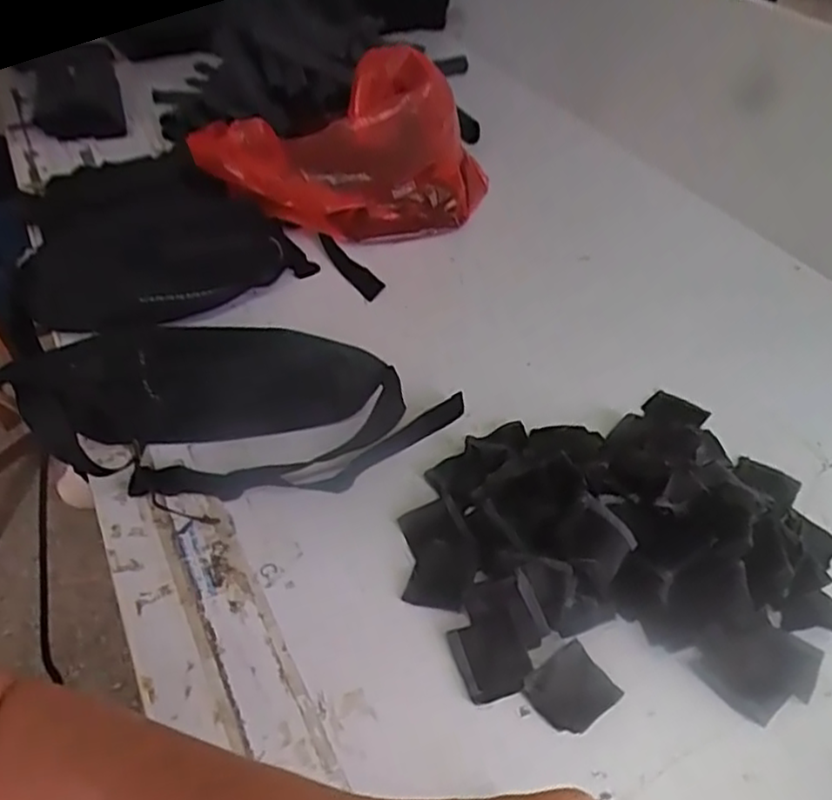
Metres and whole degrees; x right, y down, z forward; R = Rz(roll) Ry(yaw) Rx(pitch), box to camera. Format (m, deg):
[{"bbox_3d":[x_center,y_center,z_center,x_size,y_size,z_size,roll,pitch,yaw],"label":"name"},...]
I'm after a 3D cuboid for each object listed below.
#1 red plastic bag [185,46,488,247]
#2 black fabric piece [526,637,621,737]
[{"bbox_3d":[-0.070,-0.298,0.802,0.362,0.211,0.152,-7,45,-9],"label":"red plastic bag"},{"bbox_3d":[0.105,0.196,0.465,0.052,0.005,0.047,-29,53,-28],"label":"black fabric piece"}]

